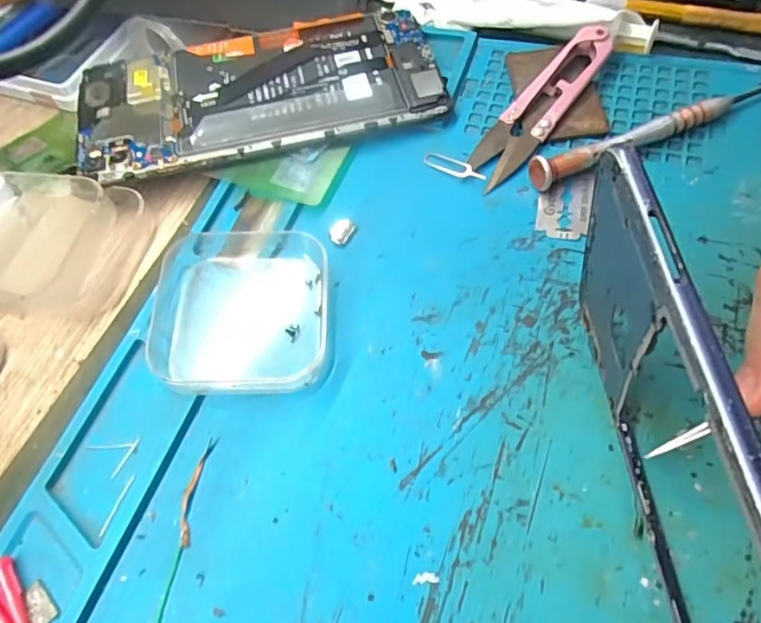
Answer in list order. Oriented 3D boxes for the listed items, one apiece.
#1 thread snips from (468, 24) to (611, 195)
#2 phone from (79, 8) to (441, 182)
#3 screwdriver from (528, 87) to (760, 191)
[{"bbox_3d":[0.073,-0.094,0.238,0.022,0.016,0.096,36,70,23],"label":"thread snips"},{"bbox_3d":[-0.057,-0.106,0.255,0.168,0.014,0.078,-14,60,-2],"label":"phone"},{"bbox_3d":[0.117,-0.080,0.228,0.116,0.011,0.015,-23,61,-7],"label":"screwdriver"}]

